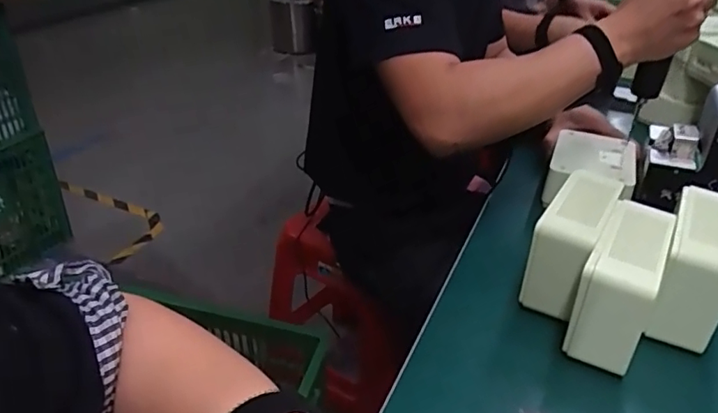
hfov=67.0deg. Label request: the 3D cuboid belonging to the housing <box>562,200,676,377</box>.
[{"bbox_3d":[0.243,0.074,0.502,0.055,0.108,0.133,21,37,28],"label":"housing"}]

